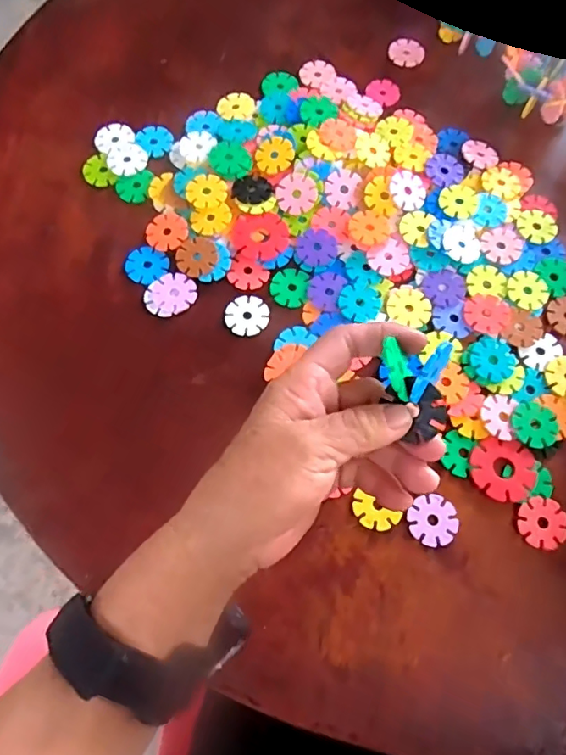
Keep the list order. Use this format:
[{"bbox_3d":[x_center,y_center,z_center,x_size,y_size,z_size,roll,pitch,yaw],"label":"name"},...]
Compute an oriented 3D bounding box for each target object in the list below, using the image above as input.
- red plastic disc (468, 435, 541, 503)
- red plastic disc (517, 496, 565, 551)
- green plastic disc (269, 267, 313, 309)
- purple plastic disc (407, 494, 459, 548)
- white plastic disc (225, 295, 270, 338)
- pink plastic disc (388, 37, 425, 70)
[{"bbox_3d":[0.145,0.060,0.347,0.042,0.004,0.041,1,70,-1],"label":"red plastic disc"},{"bbox_3d":[0.166,0.093,0.336,0.030,0.005,0.029,1,70,-1],"label":"red plastic disc"},{"bbox_3d":[0.006,-0.068,0.398,0.029,0.004,0.032,5,70,0],"label":"green plastic disc"},{"bbox_3d":[0.096,0.091,0.336,0.030,0.004,0.031,1,70,-1],"label":"purple plastic disc"},{"bbox_3d":[-0.026,-0.046,0.385,0.030,0.004,0.031,1,70,-1],"label":"white plastic disc"},{"bbox_3d":[0.115,-0.303,0.490,0.032,0.004,0.032,1,70,-1],"label":"pink plastic disc"}]

